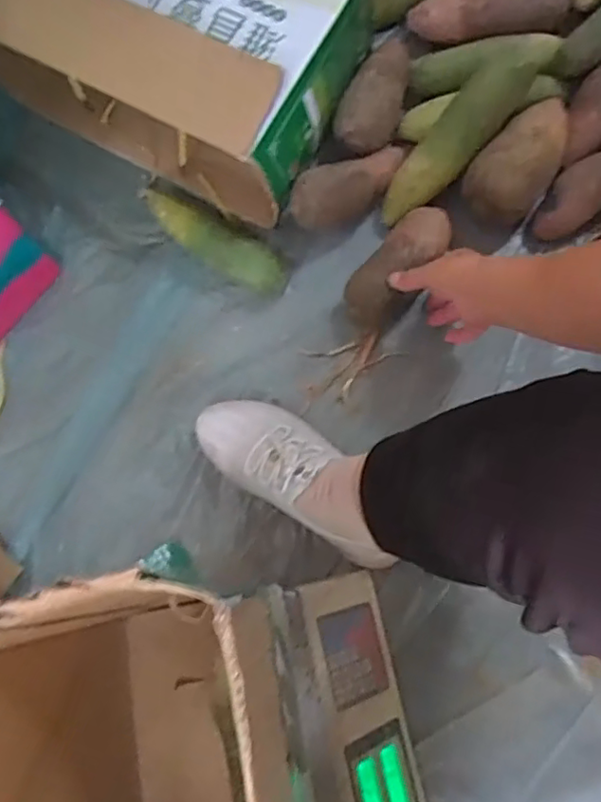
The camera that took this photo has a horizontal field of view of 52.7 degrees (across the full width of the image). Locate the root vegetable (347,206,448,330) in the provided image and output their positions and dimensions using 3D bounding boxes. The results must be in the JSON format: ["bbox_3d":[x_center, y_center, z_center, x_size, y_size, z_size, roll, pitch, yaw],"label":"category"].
[{"bbox_3d":[0.107,-0.144,0.649,0.060,0.046,0.148,34,82,9],"label":"root vegetable"}]

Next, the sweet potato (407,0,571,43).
[{"bbox_3d":[0.224,-0.458,0.717,0.184,0.051,0.058,-2,76,1],"label":"sweet potato"}]

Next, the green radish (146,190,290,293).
[{"bbox_3d":[-0.097,-0.177,0.675,0.185,0.046,0.051,33,79,9],"label":"green radish"}]

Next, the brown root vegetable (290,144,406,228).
[{"bbox_3d":[0.056,-0.234,0.683,0.134,0.069,0.057,-29,77,-6],"label":"brown root vegetable"}]

